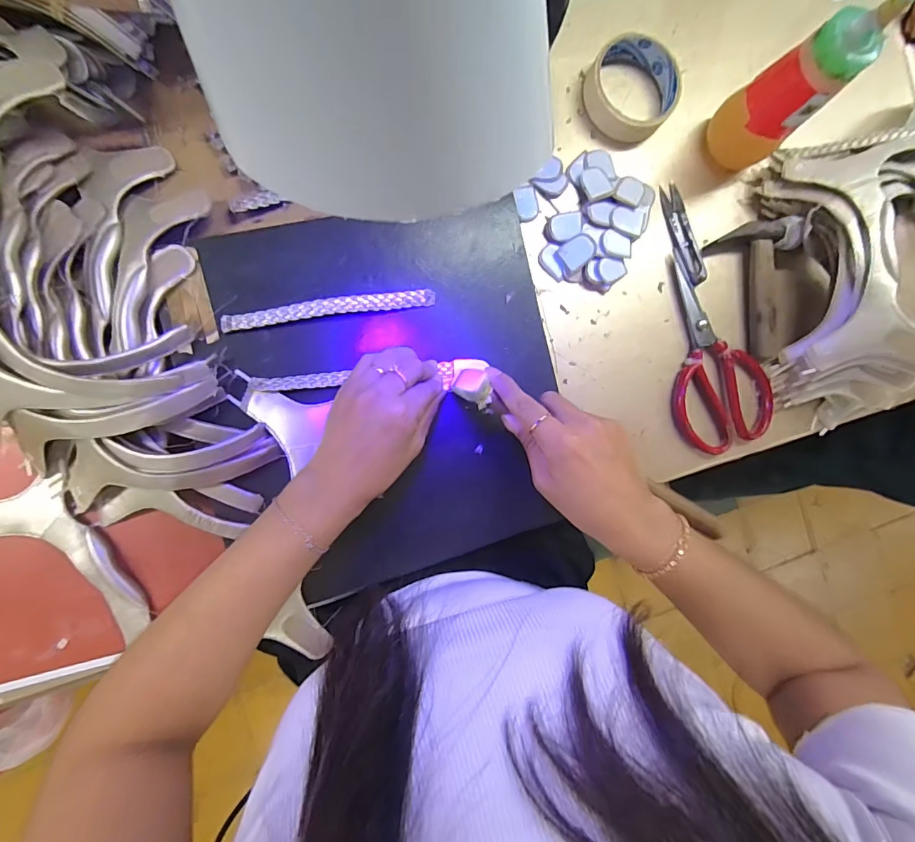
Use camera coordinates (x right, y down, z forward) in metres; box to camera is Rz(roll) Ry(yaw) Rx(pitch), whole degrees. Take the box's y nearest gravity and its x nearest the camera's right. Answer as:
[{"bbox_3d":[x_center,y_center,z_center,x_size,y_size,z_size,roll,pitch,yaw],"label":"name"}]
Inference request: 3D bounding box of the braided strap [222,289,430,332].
[{"bbox_3d":[-0.103,-0.092,0.365,0.168,0.007,0.015,-10,92,-8],"label":"braided strap"}]

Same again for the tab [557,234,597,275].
[{"bbox_3d":[0.108,-0.153,0.407,0.034,0.005,0.025,-37,93,13],"label":"tab"}]

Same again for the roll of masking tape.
[{"bbox_3d":[0.162,-0.312,0.420,0.084,0.027,0.092,0,90,-8],"label":"roll of masking tape"}]

